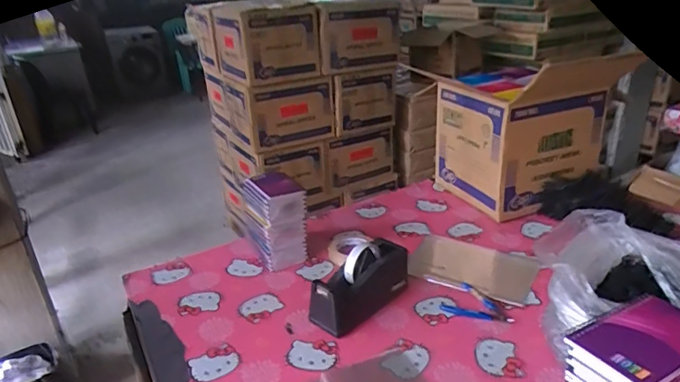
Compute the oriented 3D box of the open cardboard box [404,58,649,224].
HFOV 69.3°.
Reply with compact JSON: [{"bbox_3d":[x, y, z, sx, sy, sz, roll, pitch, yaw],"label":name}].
[{"bbox_3d":[0.444,-0.163,1.264,0.310,0.346,0.319,-16,27,-25],"label":"open cardboard box"}]

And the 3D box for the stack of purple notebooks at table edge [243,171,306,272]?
[{"bbox_3d":[-0.142,0.064,1.072,0.115,0.173,0.131,-11,25,-16],"label":"stack of purple notebooks at table edge"}]

